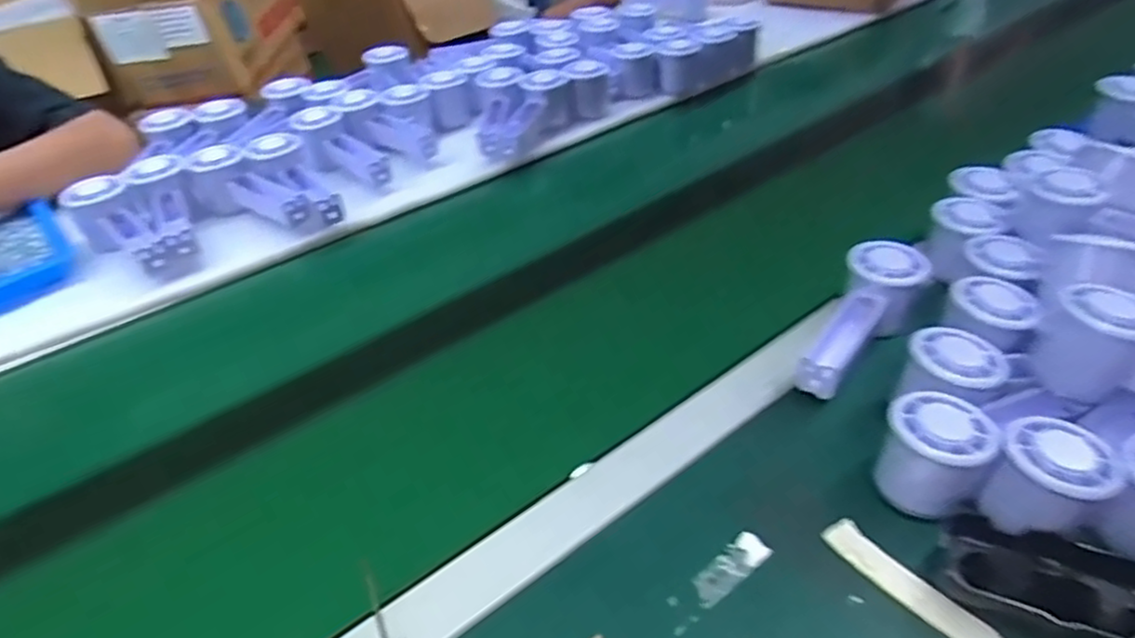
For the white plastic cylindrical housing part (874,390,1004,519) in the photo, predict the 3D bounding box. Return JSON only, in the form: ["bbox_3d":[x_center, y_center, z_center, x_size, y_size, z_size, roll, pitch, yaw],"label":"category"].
[{"bbox_3d":[0.221,0.084,0.410,0.054,0.057,0.063,21,46,27],"label":"white plastic cylindrical housing part"}]

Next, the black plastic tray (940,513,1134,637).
[{"bbox_3d":[0.263,0.146,0.366,0.109,0.026,0.054,14,43,21],"label":"black plastic tray"}]

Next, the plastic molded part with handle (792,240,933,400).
[{"bbox_3d":[0.222,0.004,0.522,0.060,0.057,0.152,31,65,32],"label":"plastic molded part with handle"}]

